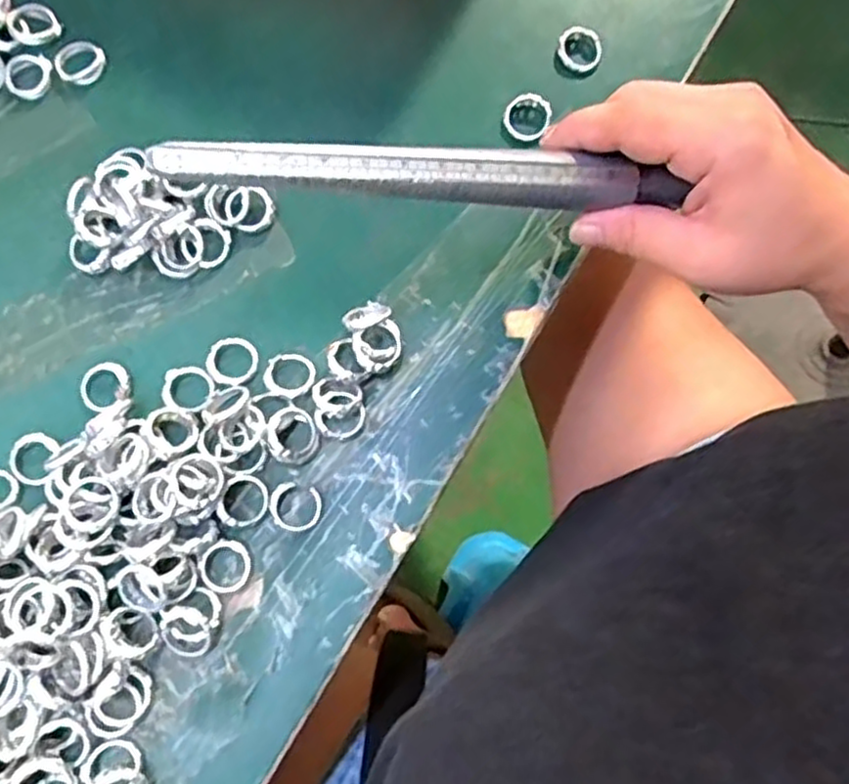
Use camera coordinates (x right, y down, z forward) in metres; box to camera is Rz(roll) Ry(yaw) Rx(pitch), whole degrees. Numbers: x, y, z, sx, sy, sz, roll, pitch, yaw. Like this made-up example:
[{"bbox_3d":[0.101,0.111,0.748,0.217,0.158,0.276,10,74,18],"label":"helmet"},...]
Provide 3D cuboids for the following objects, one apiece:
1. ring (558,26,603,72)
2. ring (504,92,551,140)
[{"bbox_3d":[0.076,-0.168,0.355,0.021,0.004,0.022,0,78,-1],"label":"ring"},{"bbox_3d":[0.050,-0.132,0.349,0.021,0.004,0.022,0,78,-1],"label":"ring"}]

